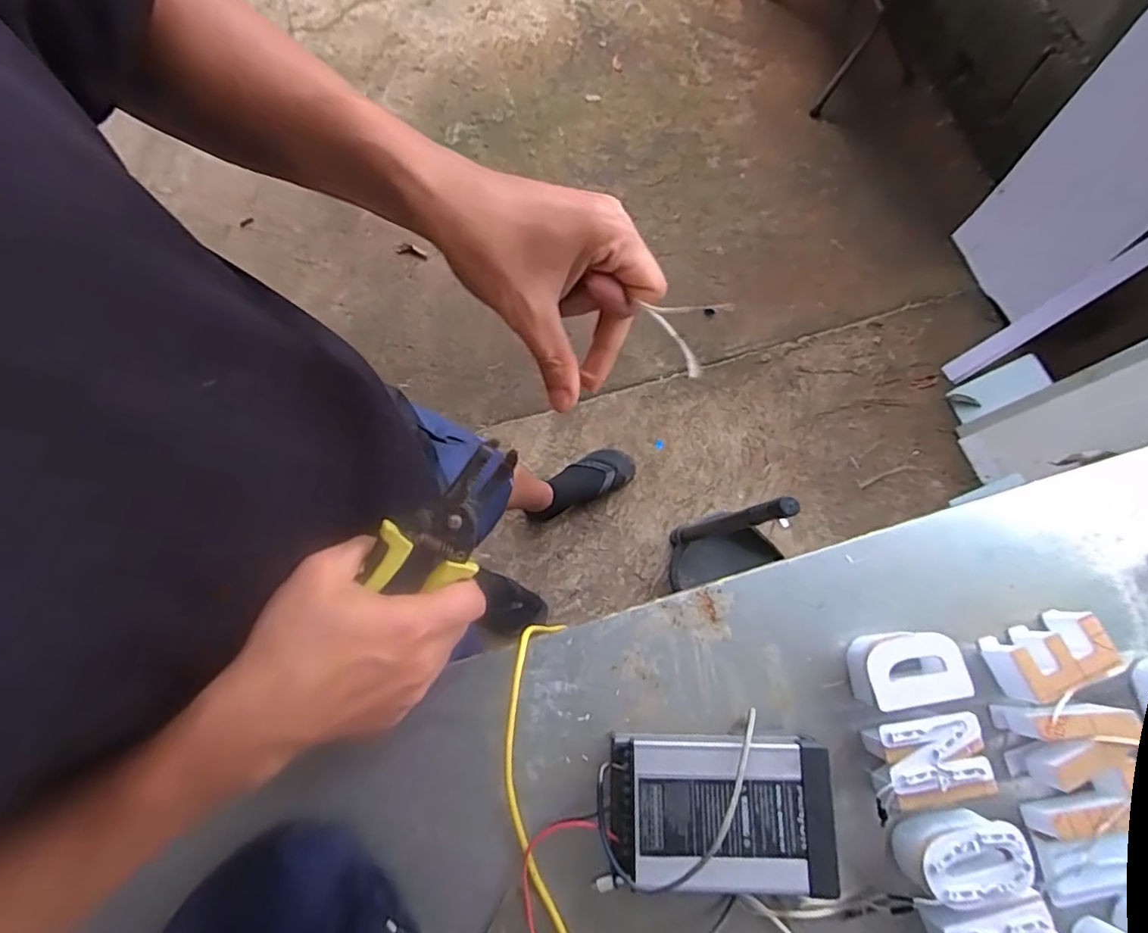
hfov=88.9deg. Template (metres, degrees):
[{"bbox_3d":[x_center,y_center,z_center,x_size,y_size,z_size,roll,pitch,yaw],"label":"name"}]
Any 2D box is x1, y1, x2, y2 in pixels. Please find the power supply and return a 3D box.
[{"bbox_3d":[0.118,0.286,0.490,0.182,0.048,0.113,1,75,3],"label":"power supply"}]

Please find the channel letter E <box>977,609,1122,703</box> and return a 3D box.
[{"bbox_3d":[0.421,0.165,0.517,0.092,0.041,0.055,-24,75,-4],"label":"channel letter E"}]

